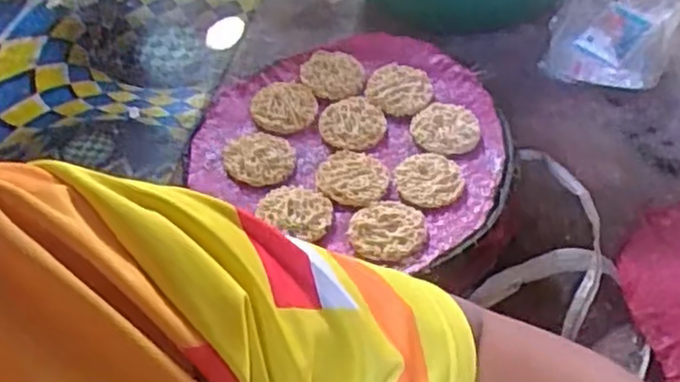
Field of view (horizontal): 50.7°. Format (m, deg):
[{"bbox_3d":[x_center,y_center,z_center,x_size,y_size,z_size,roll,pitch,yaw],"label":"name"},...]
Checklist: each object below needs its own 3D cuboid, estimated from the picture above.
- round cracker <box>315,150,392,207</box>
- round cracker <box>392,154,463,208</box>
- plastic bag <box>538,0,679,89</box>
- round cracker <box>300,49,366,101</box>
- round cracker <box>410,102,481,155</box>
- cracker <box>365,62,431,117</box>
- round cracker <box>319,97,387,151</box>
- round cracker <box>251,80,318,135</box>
[{"bbox_3d":[0.013,-0.016,0.759,0.074,0.008,0.083,-9,49,-5],"label":"round cracker"},{"bbox_3d":[0.093,-0.014,0.756,0.068,0.009,0.072,-1,48,2],"label":"round cracker"},{"bbox_3d":[0.403,-0.241,1.059,0.171,0.086,0.221,23,54,22],"label":"plastic bag"},{"bbox_3d":[-0.009,-0.140,0.863,0.073,0.010,0.062,38,90,17],"label":"round cracker"},{"bbox_3d":[0.118,-0.072,0.805,0.072,0.012,0.070,-1,48,2],"label":"round cracker"},{"bbox_3d":[0.071,-0.125,0.847,0.074,0.013,0.080,8,63,9],"label":"cracker"},{"bbox_3d":[0.014,-0.077,0.810,0.070,0.014,0.066,-1,48,2],"label":"round cracker"},{"bbox_3d":[-0.065,-0.099,0.834,0.074,0.018,0.085,-6,49,-2],"label":"round cracker"}]

